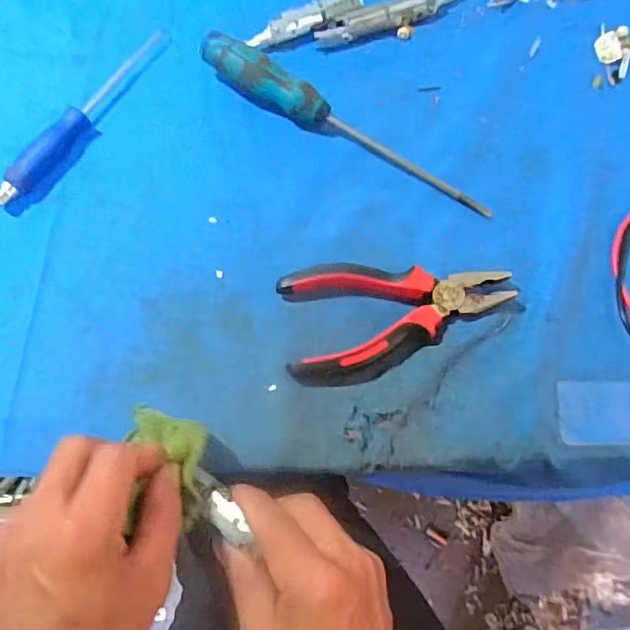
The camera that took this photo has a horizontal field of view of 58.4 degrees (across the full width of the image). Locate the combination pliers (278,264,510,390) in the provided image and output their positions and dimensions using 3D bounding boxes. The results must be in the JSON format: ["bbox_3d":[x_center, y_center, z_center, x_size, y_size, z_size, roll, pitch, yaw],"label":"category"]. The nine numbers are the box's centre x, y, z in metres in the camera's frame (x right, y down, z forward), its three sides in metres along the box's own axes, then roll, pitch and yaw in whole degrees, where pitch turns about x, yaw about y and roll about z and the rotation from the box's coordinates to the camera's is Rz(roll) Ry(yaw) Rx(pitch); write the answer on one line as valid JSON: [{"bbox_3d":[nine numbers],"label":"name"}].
[{"bbox_3d":[0.056,0.000,0.382,0.149,0.018,0.078,-7,70,-4],"label":"combination pliers"}]

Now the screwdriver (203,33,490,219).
[{"bbox_3d":[0.021,-0.141,0.422,0.244,0.034,0.028,32,72,10],"label":"screwdriver"}]

